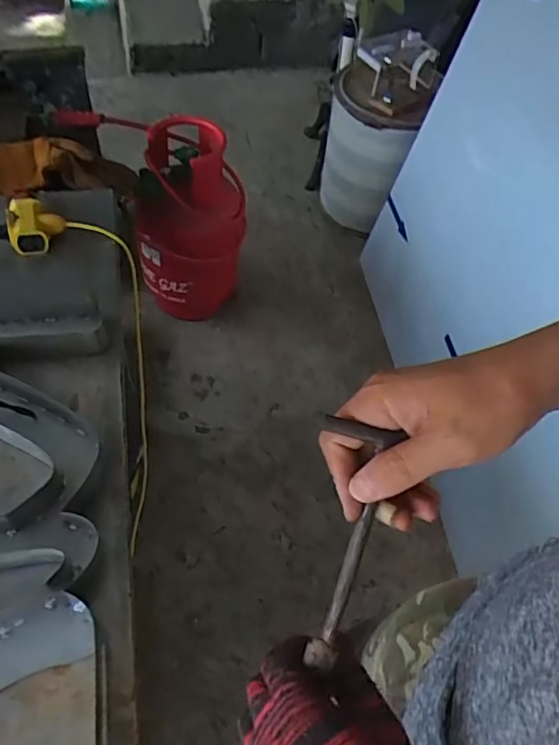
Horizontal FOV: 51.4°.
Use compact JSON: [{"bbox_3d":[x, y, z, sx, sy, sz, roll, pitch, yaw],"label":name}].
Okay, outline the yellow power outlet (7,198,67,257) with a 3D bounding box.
[{"bbox_3d":[-0.389,-0.233,0.931,0.087,0.055,0.082,-12,57,-13],"label":"yellow power outlet"}]

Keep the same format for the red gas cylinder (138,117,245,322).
[{"bbox_3d":[-0.242,-0.388,1.630,0.276,0.539,0.256,2,55,-6],"label":"red gas cylinder"}]

